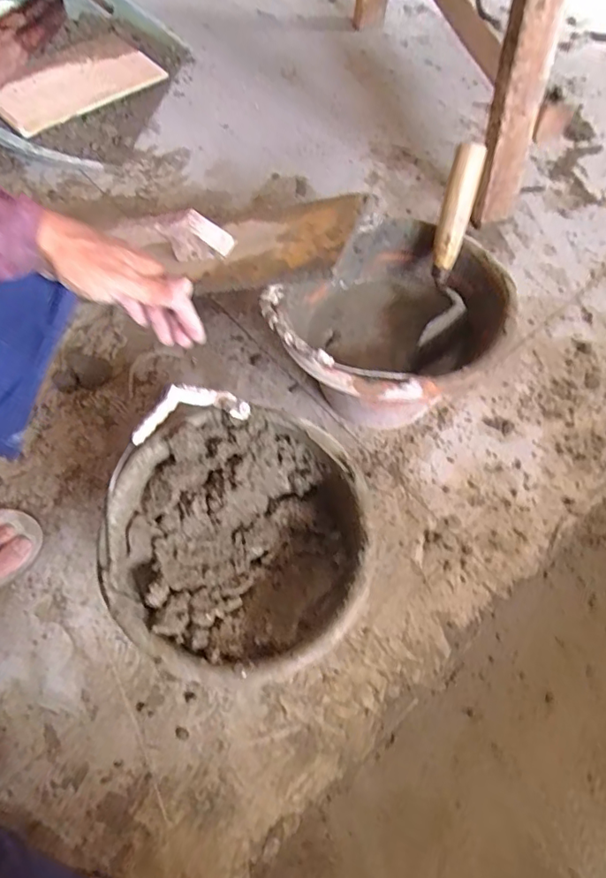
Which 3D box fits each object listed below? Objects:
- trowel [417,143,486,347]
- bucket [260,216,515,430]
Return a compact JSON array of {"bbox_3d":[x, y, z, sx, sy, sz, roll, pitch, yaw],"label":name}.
[{"bbox_3d":[0.169,-0.212,0.598,0.043,0.050,0.209,7,110,5],"label":"trowel"},{"bbox_3d":[0.103,-0.113,0.650,0.213,0.190,0.238,40,72,17],"label":"bucket"}]

